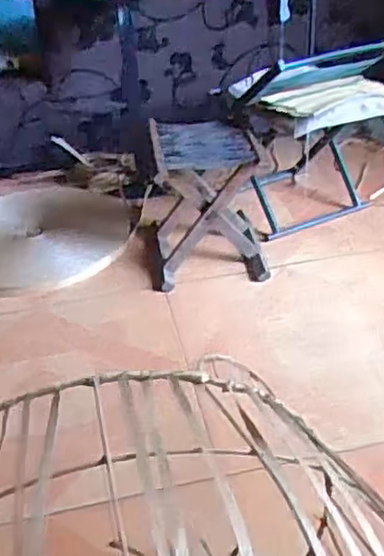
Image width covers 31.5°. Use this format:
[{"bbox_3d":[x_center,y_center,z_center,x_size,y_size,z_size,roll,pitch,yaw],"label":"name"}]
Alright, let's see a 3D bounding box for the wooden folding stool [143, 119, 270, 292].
[{"bbox_3d":[0.020,-0.188,1.667,0.283,0.321,0.296,-7,35,-4],"label":"wooden folding stool"}]

